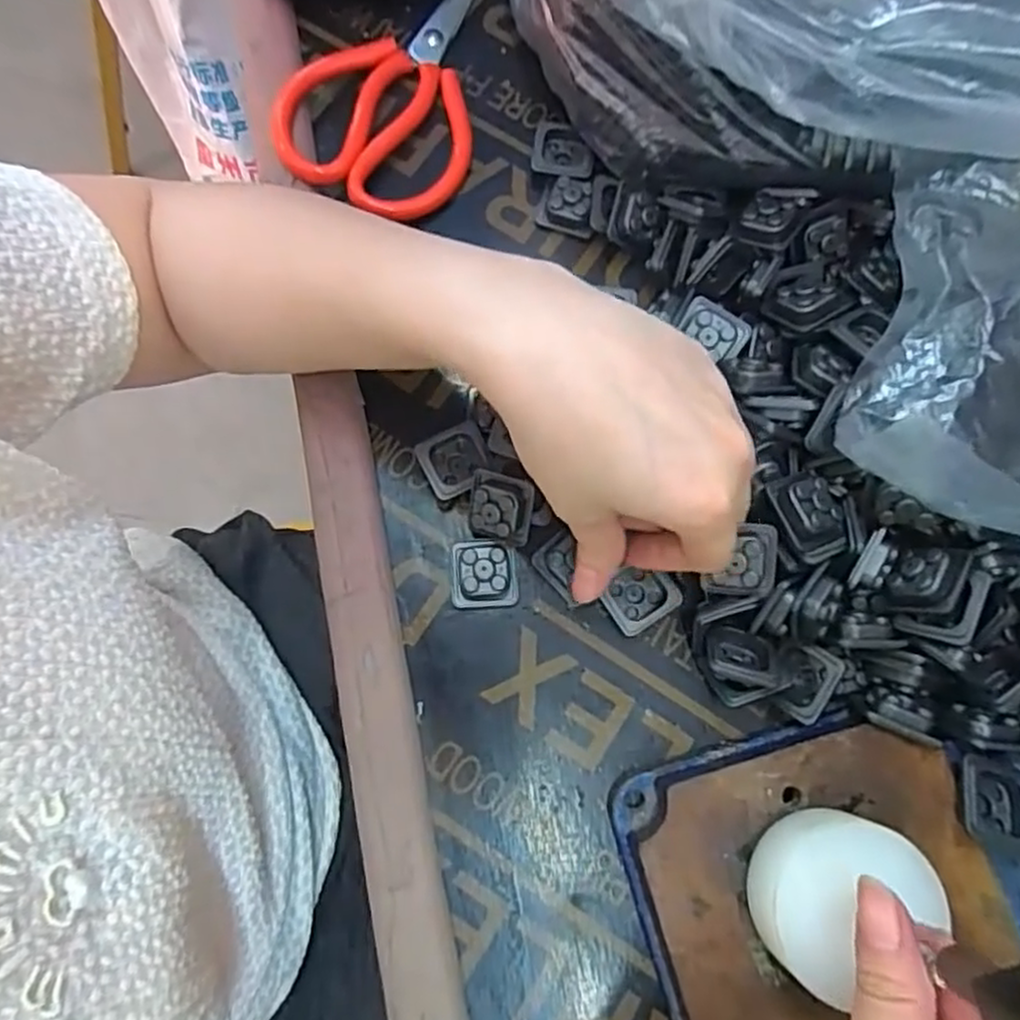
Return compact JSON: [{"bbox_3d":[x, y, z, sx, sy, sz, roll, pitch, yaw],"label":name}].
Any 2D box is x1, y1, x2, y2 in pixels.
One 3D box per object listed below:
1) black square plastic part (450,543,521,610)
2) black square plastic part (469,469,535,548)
[{"bbox_3d":[-0.012,0.029,0.331,0.030,0.012,0.030,-3,76,-1],"label":"black square plastic part"},{"bbox_3d":[-0.004,0.002,0.328,0.028,0.011,0.033,10,112,2],"label":"black square plastic part"}]

